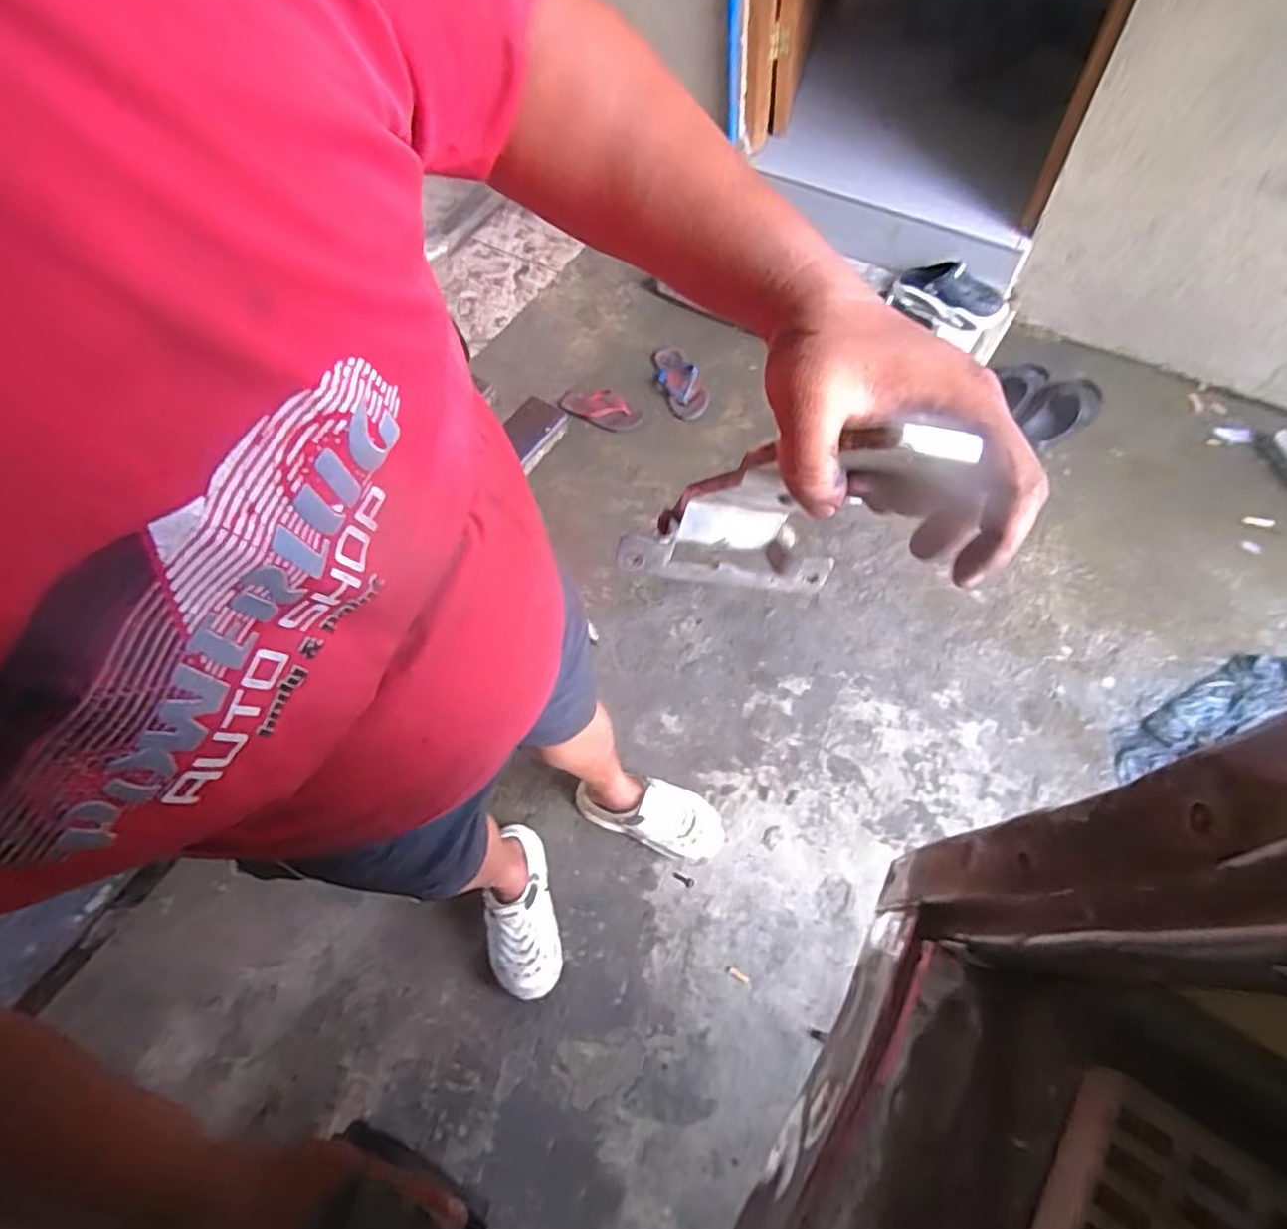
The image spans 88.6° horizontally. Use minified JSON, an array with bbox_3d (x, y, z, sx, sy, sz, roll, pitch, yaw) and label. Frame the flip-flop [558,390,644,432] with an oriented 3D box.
[{"bbox_3d":[-0.119,-0.572,1.831,0.233,0.031,0.112,21,69,10],"label":"flip-flop"}]

